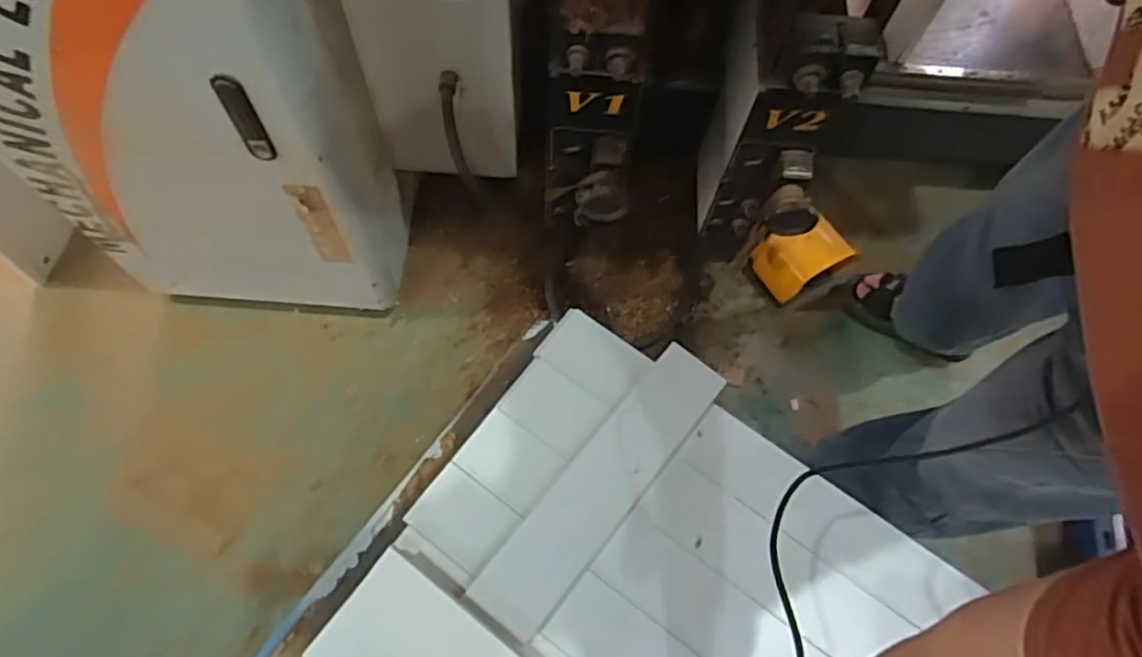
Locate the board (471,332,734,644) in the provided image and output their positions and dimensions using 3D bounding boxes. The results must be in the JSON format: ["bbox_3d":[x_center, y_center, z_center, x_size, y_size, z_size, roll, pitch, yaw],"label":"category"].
[{"bbox_3d":[0.036,0.168,0.752,0.084,0.016,0.359,38,70,13],"label":"board"}]

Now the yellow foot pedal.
[{"bbox_3d":[0.421,-0.135,1.249,0.126,0.123,0.116,-29,71,-14],"label":"yellow foot pedal"}]

